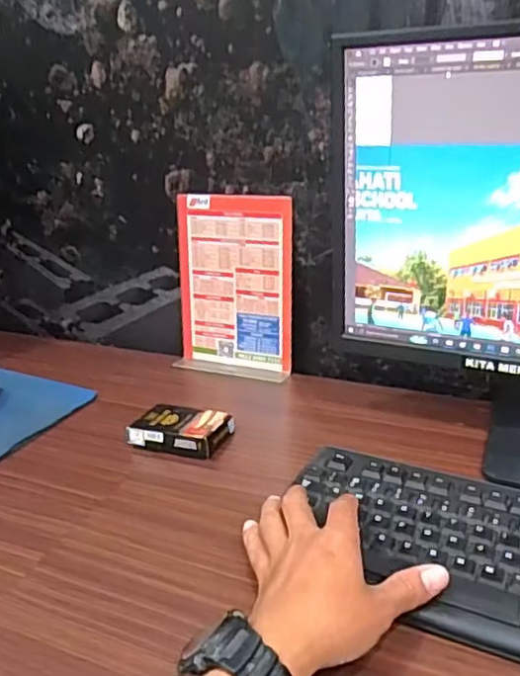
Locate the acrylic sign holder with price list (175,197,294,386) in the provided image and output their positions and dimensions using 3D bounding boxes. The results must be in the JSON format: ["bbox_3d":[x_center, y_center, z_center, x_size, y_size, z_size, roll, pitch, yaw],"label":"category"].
[{"bbox_3d":[-0.034,-0.058,0.778,0.151,0.210,0.052,8,28,24],"label":"acrylic sign holder with price list"}]

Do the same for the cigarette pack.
[{"bbox_3d":[-0.079,0.092,0.644,0.089,0.023,0.066,7,27,22],"label":"cigarette pack"}]

